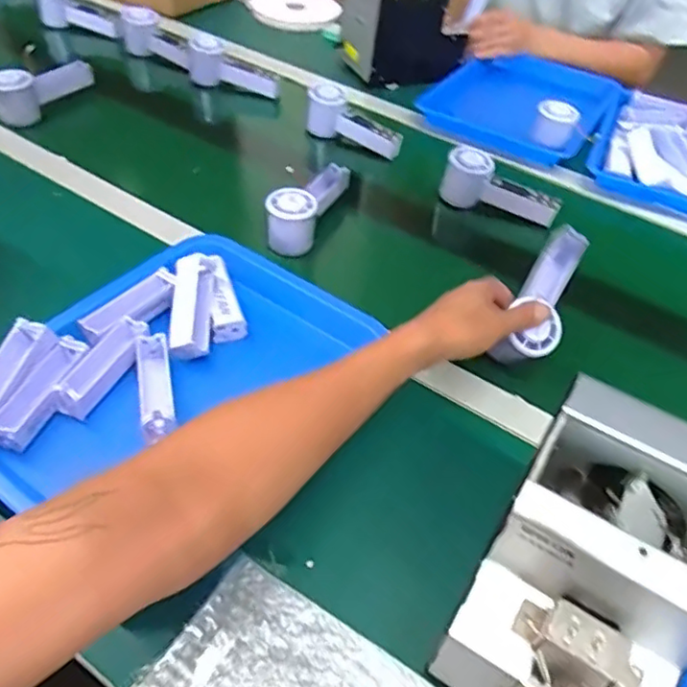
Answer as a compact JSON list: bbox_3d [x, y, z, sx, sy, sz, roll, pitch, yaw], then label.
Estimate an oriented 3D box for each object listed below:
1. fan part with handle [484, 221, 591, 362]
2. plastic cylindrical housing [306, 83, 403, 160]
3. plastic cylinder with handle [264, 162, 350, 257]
[{"bbox_3d":[0.204,-0.045,0.625,0.052,0.046,0.160,22,66,14],"label":"fan part with handle"},{"bbox_3d":[0.004,-0.321,0.910,0.070,0.057,0.149,-31,57,-30],"label":"plastic cylindrical housing"},{"bbox_3d":[-0.037,-0.172,0.754,0.061,0.055,0.158,18,47,10],"label":"plastic cylinder with handle"}]

